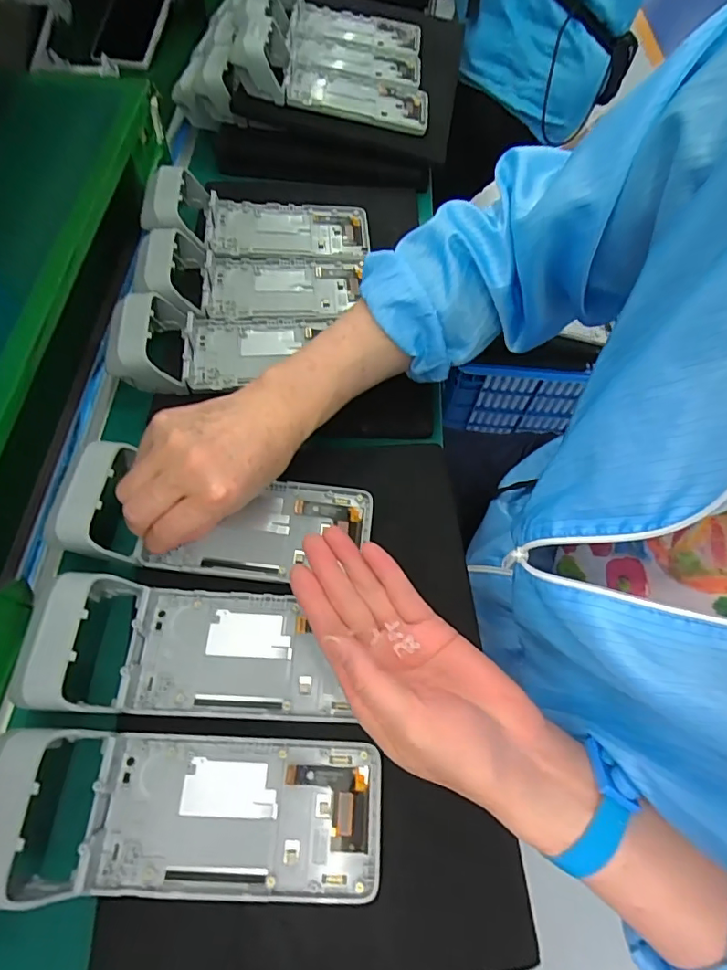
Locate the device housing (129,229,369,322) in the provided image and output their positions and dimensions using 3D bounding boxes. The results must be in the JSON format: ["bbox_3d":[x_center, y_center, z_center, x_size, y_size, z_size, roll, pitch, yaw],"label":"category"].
[{"bbox_3d":[-0.100,-0.206,0.494,0.216,0.049,0.084,-6,61,-8],"label":"device housing"}]

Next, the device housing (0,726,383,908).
[{"bbox_3d":[-0.100,0.185,0.288,0.221,0.045,0.081,4,60,-2],"label":"device housing"}]

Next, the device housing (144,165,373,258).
[{"bbox_3d":[-0.106,-0.278,0.535,0.229,0.051,0.084,-1,60,-19],"label":"device housing"}]

